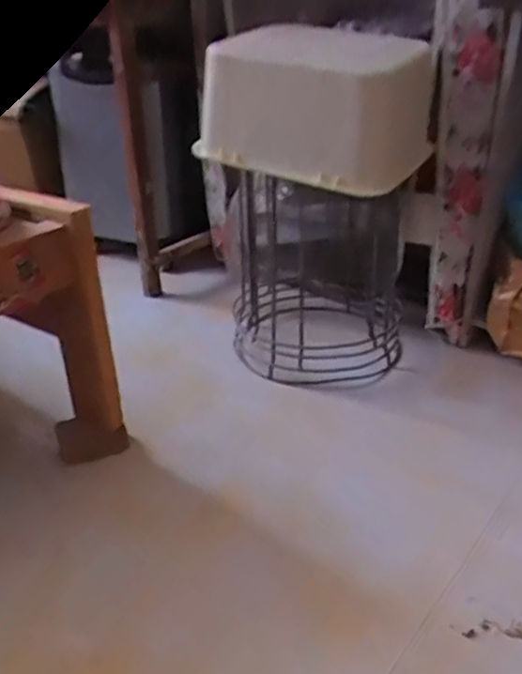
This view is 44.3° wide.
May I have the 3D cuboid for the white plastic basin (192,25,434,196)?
[{"bbox_3d":[0.091,-0.393,1.087,0.321,0.210,0.292,22,33,37],"label":"white plastic basin"}]

